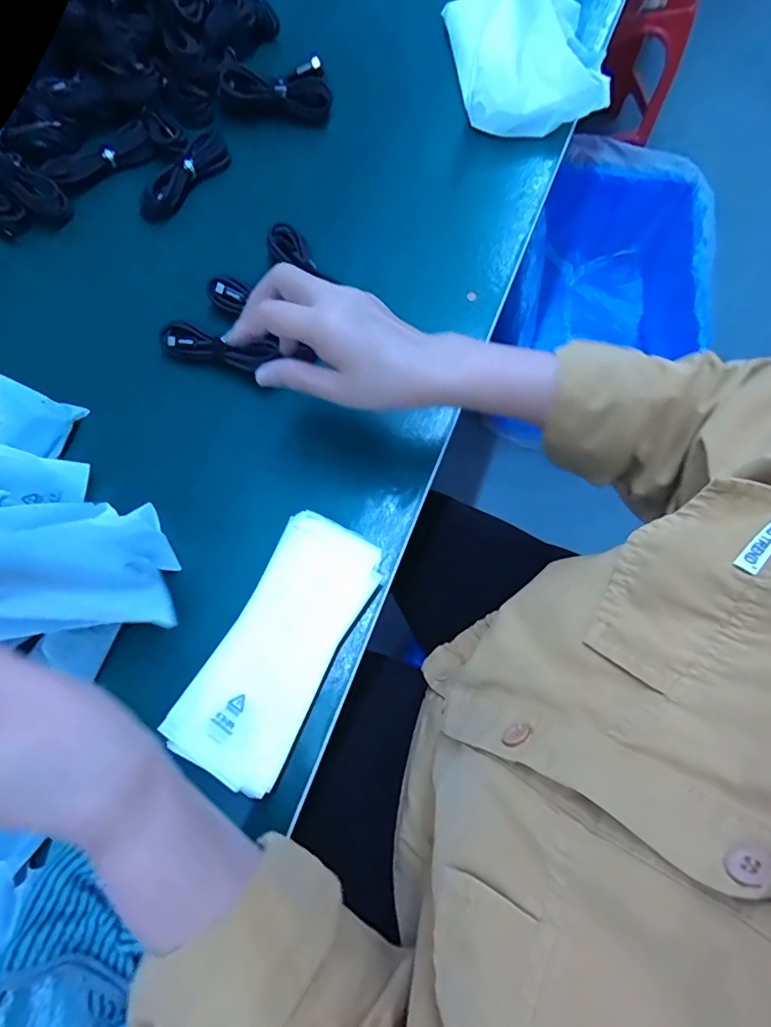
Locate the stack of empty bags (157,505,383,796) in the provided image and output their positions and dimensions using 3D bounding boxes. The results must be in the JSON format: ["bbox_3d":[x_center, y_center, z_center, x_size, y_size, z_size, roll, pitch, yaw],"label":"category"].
[{"bbox_3d":[-0.072,0.090,0.359,0.079,0.018,0.183,27,74,7],"label":"stack of empty bags"}]

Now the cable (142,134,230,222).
[{"bbox_3d":[-0.199,-0.330,0.491,0.029,0.033,0.105,35,75,9],"label":"cable"}]

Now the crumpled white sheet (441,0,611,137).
[{"bbox_3d":[0.147,-0.478,0.512,0.149,0.043,0.187,-7,73,-4],"label":"crumpled white sheet"}]

